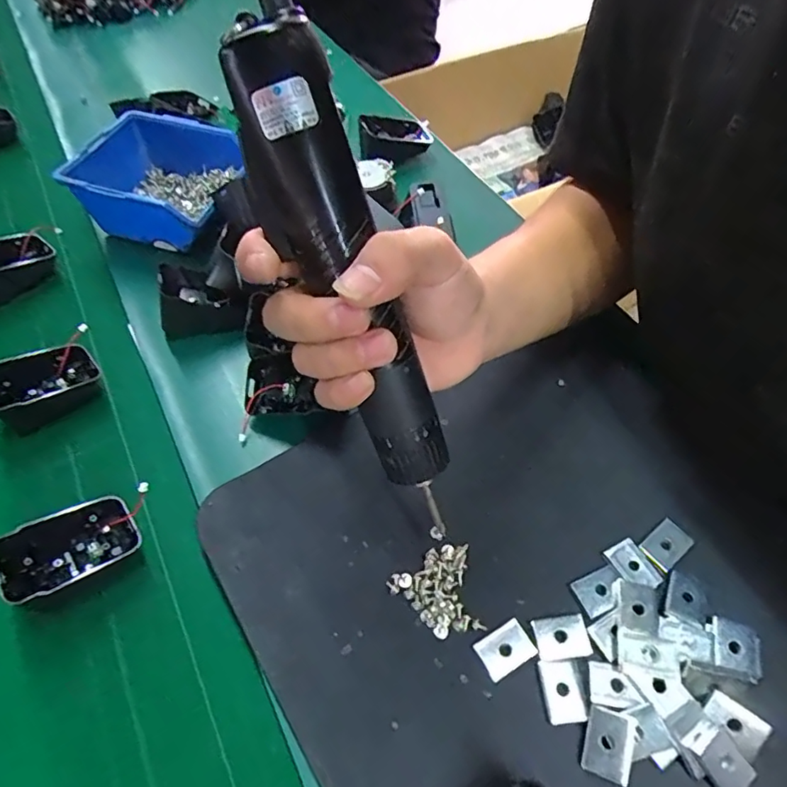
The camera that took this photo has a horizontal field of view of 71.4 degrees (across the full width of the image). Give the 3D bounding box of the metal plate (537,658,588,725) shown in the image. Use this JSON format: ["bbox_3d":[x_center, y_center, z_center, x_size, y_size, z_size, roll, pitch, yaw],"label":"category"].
[{"bbox_3d":[0.084,0.148,0.273,0.019,0.004,0.027,-4,55,-3],"label":"metal plate"}]

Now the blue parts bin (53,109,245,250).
[{"bbox_3d":[-0.197,-0.182,0.471,0.117,0.057,0.120,10,55,7],"label":"blue parts bin"}]

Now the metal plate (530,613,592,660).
[{"bbox_3d":[0.088,0.127,0.287,0.028,0.004,0.020,-5,55,-3],"label":"metal plate"}]

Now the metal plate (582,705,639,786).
[{"bbox_3d":[0.102,0.165,0.258,0.021,0.004,0.028,11,59,24],"label":"metal plate"}]

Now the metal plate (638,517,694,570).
[{"bbox_3d":[0.158,0.086,0.315,0.028,0.004,0.019,-32,61,-21],"label":"metal plate"}]

